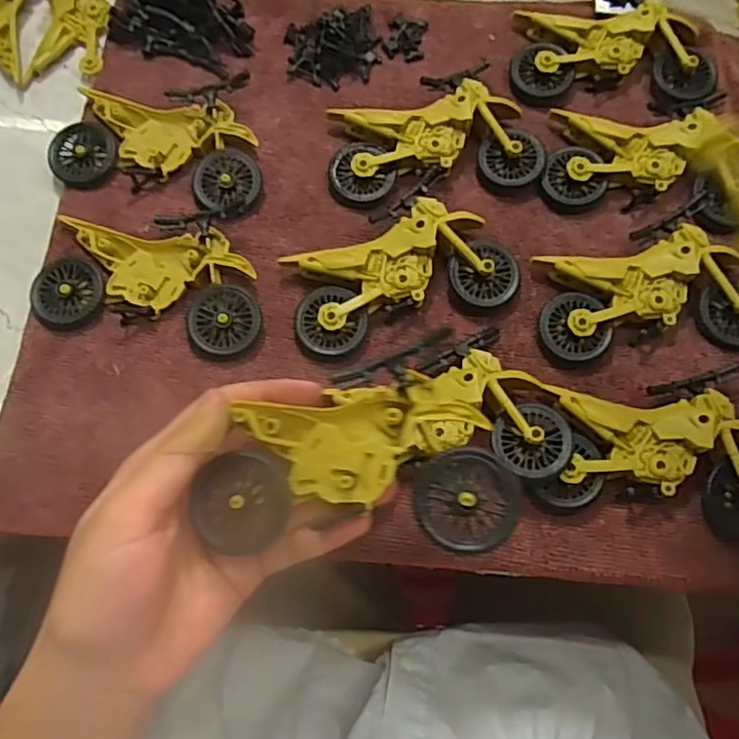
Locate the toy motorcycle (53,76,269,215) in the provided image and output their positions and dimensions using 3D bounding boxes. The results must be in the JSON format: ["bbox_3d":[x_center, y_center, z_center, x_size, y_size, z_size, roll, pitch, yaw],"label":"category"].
[{"bbox_3d":[-0.115,-0.127,0.345,0.112,0.019,0.079,10,74,2],"label":"toy motorcycle"}]

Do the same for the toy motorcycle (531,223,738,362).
[{"bbox_3d":[0.143,-0.038,0.320,0.109,0.021,0.060,-4,73,-2],"label":"toy motorcycle"}]

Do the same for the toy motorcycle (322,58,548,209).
[{"bbox_3d":[0.034,-0.133,0.347,0.113,0.021,0.072,-8,74,-3],"label":"toy motorcycle"}]

